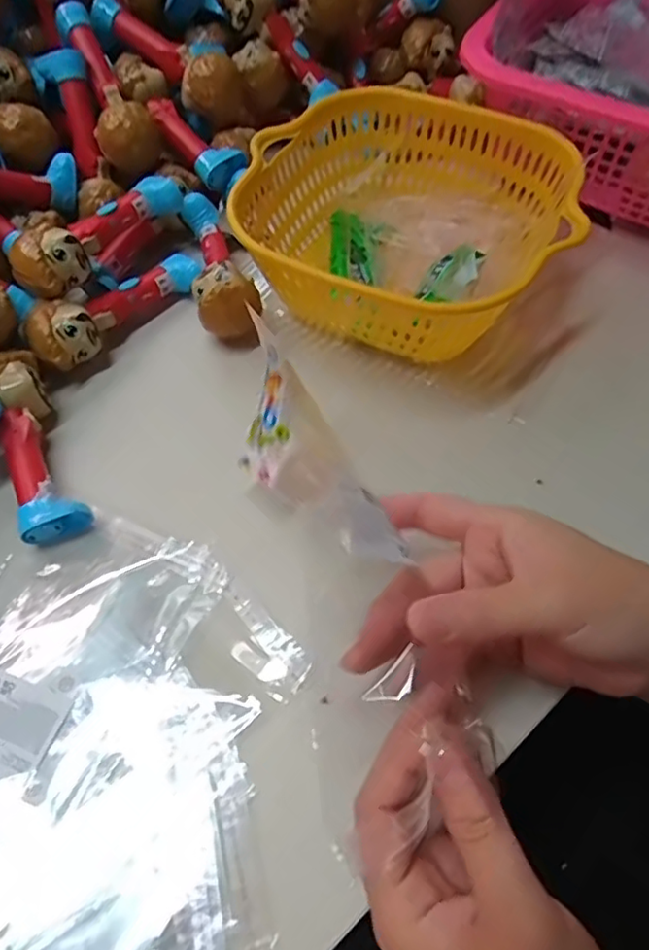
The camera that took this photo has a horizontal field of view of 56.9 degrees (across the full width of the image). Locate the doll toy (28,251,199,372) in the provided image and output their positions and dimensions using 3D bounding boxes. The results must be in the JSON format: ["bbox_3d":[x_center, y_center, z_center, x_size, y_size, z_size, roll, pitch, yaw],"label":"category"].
[{"bbox_3d":[-0.140,-0.114,0.407,0.032,0.041,0.123,40,68,22],"label":"doll toy"}]

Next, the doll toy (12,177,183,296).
[{"bbox_3d":[-0.149,-0.167,0.398,0.035,0.031,0.128,34,66,19],"label":"doll toy"}]

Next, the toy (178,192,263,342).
[{"bbox_3d":[-0.081,-0.153,0.421,0.042,0.053,0.130,-20,61,-10],"label":"toy"}]

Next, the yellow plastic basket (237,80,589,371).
[{"bbox_3d":[0.051,-0.164,0.402,0.200,0.074,0.190,-1,59,1],"label":"yellow plastic basket"}]

